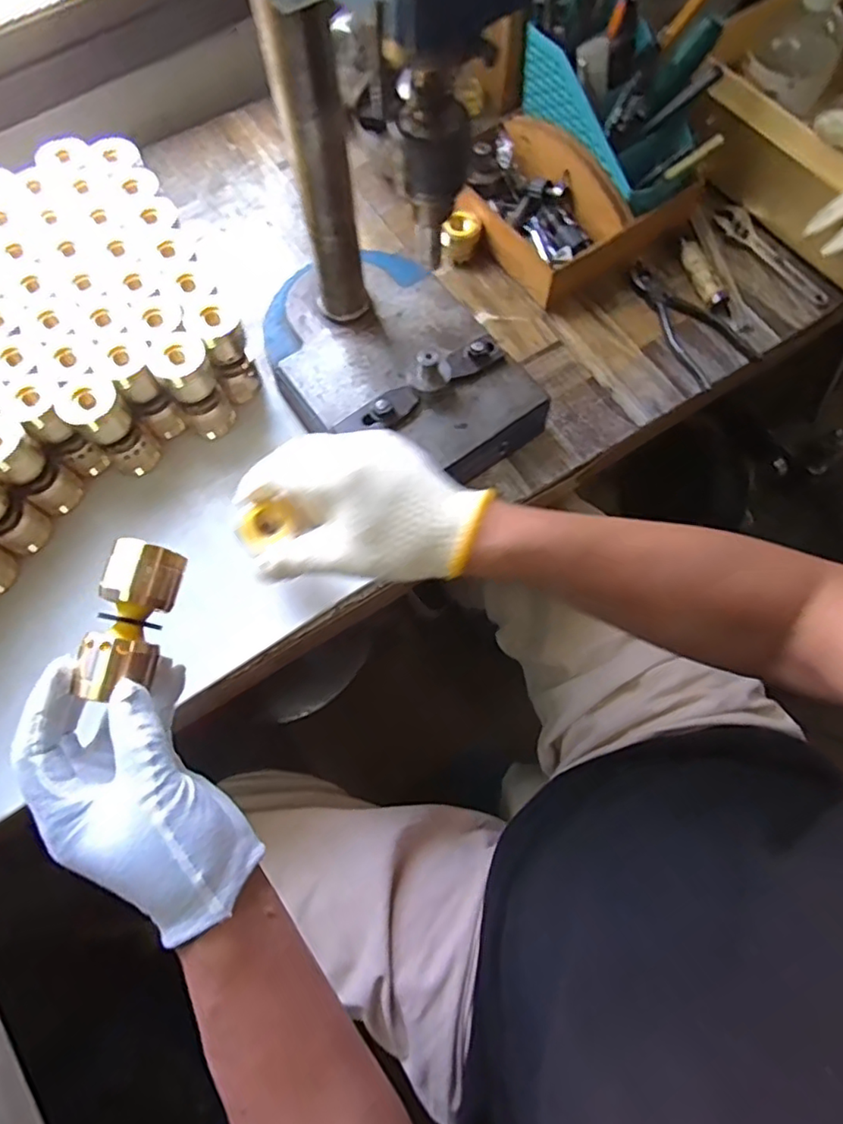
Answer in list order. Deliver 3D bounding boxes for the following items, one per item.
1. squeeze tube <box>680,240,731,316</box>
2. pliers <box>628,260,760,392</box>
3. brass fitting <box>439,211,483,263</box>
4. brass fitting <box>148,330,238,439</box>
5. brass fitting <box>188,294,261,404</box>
[{"bbox_3d":[0.280,-0.284,0.579,0.022,0.018,0.090,-18,71,-4],"label":"squeeze tube"},{"bbox_3d":[0.256,-0.237,0.567,0.067,0.011,0.147,-30,72,-8],"label":"pliers"},{"bbox_3d":[0.040,-0.329,0.590,0.036,0.031,0.033,9,71,5],"label":"brass fitting"},{"bbox_3d":[-0.191,-0.148,0.498,0.043,0.099,0.036,-31,73,-9],"label":"brass fitting"},{"bbox_3d":[-0.167,-0.183,0.511,0.035,0.098,0.046,-21,71,-5],"label":"brass fitting"}]

